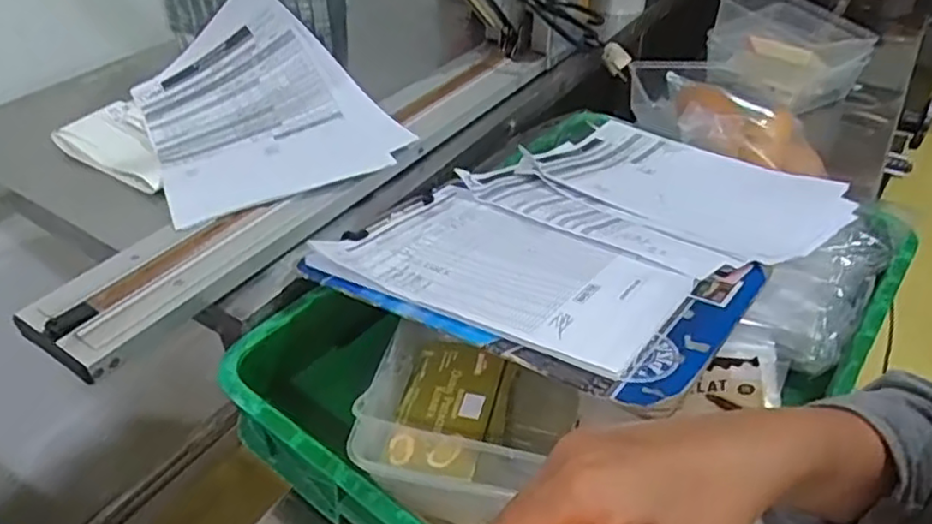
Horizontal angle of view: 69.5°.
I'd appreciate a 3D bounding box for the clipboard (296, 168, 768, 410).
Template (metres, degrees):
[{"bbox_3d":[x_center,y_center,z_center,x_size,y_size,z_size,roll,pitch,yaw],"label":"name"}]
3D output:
[{"bbox_3d":[0.064,-0.006,0.591,0.335,0.014,0.267,18,35,32],"label":"clipboard"}]

